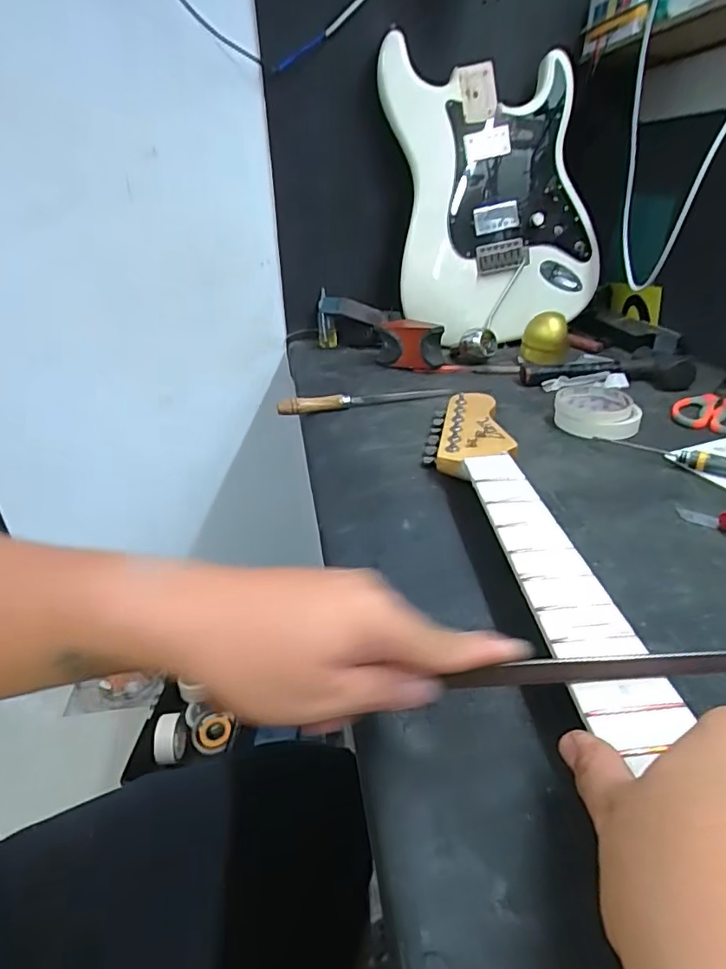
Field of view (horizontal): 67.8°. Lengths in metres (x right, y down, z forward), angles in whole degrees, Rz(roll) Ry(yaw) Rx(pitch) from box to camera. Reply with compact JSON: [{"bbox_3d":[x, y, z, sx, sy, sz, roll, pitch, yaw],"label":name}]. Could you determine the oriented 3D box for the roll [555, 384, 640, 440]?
[{"bbox_3d":[0.270,-0.081,0.621,0.086,0.030,0.102,0,30,5],"label":"roll"}]

